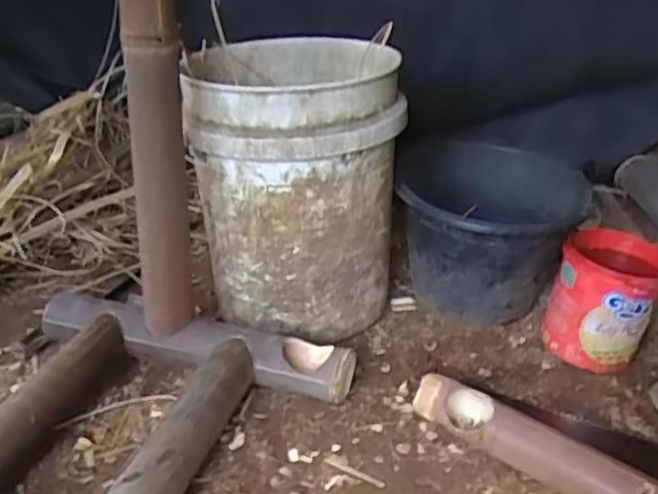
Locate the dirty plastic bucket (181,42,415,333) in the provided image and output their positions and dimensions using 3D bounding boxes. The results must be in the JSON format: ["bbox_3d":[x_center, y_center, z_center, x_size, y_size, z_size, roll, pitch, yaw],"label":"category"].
[{"bbox_3d":[-0.050,-0.079,0.966,0.280,0.375,0.296,1,29,-7],"label":"dirty plastic bucket"}]

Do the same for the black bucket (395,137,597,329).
[{"bbox_3d":[0.245,-0.026,1.052,0.268,0.239,0.316,10,30,11],"label":"black bucket"}]

